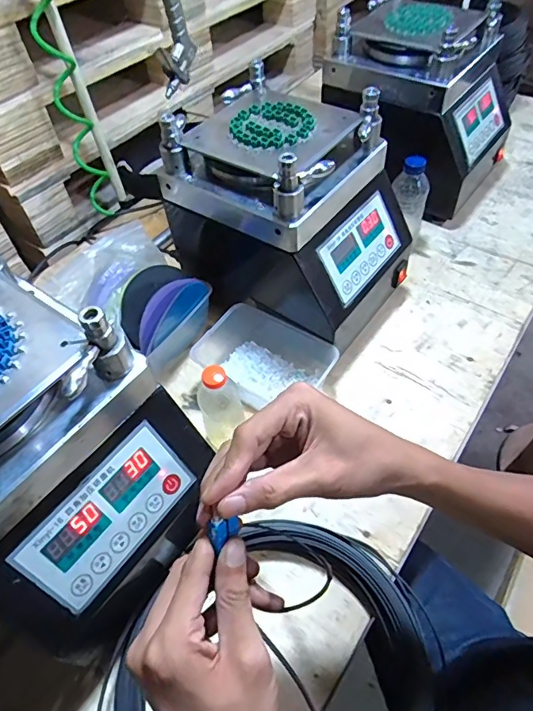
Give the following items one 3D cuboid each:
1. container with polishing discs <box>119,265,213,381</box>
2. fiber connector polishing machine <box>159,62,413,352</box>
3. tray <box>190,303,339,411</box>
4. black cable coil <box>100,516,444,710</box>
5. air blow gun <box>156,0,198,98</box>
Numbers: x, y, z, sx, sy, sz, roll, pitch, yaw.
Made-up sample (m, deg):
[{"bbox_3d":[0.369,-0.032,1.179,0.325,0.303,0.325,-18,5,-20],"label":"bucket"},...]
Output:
[{"bbox_3d":[-0.149,-0.056,0.667,0.084,0.109,0.149,25,59,20],"label":"container with polishing discs"},{"bbox_3d":[0.035,-0.185,0.668,0.285,0.286,0.210,26,59,21],"label":"fiber connector polishing machine"},{"bbox_3d":[-0.004,0.005,0.659,0.190,0.070,0.116,23,58,19],"label":"tray"},{"bbox_3d":[0.006,0.313,0.449,0.325,0.063,0.267,-31,58,-18],"label":"black cable coil"},{"bbox_3d":[-0.127,-0.445,0.613,0.034,0.168,0.060,6,54,8],"label":"air blow gun"}]

